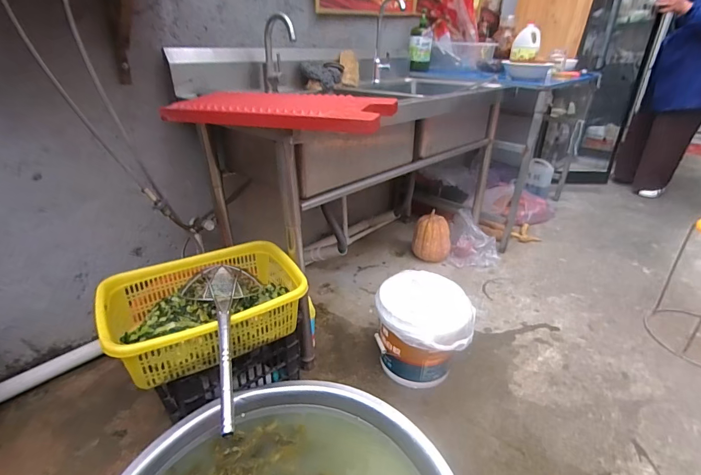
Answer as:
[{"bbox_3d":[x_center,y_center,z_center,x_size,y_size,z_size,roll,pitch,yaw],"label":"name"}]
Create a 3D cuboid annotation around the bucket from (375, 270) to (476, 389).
[{"bbox_3d":[0.224,0.294,1.152,0.269,0.259,0.256,0,29,0],"label":"bucket"}]

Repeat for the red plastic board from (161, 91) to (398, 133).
[{"bbox_3d":[-0.158,-0.285,0.842,0.497,0.049,0.176,9,27,13],"label":"red plastic board"}]

